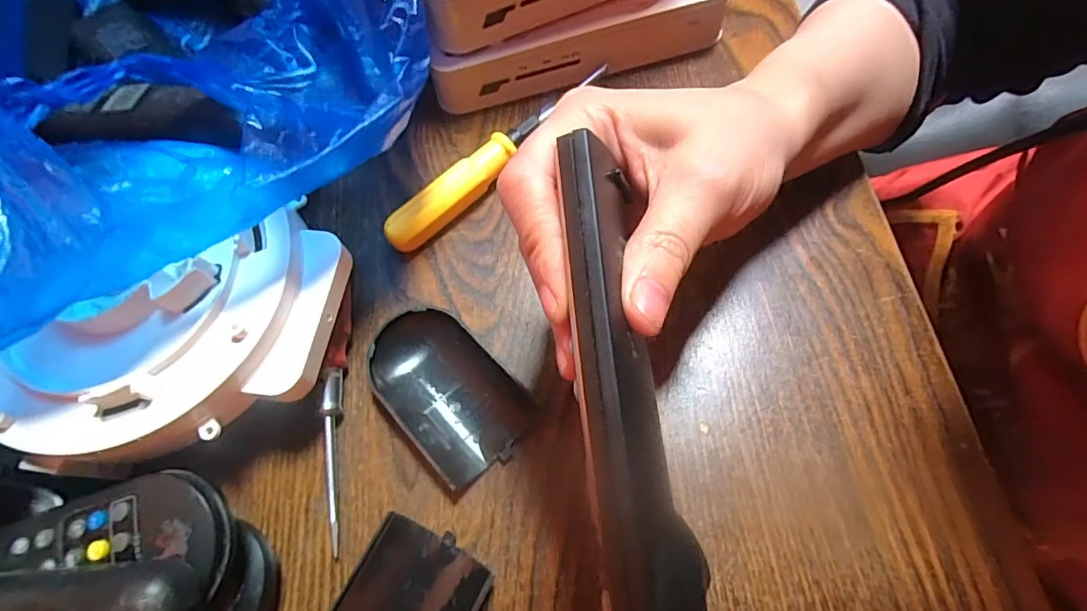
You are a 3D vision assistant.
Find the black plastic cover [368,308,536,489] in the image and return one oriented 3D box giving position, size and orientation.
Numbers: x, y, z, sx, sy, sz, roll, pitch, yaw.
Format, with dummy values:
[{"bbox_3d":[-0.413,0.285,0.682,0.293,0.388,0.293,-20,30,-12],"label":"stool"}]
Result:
[{"bbox_3d":[-0.045,0.038,0.236,0.050,0.016,0.078,-42,71,-14],"label":"black plastic cover"}]

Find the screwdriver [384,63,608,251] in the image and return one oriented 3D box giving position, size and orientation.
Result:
[{"bbox_3d":[-0.022,-0.080,0.284,0.152,0.020,0.021,-41,71,-14],"label":"screwdriver"}]

